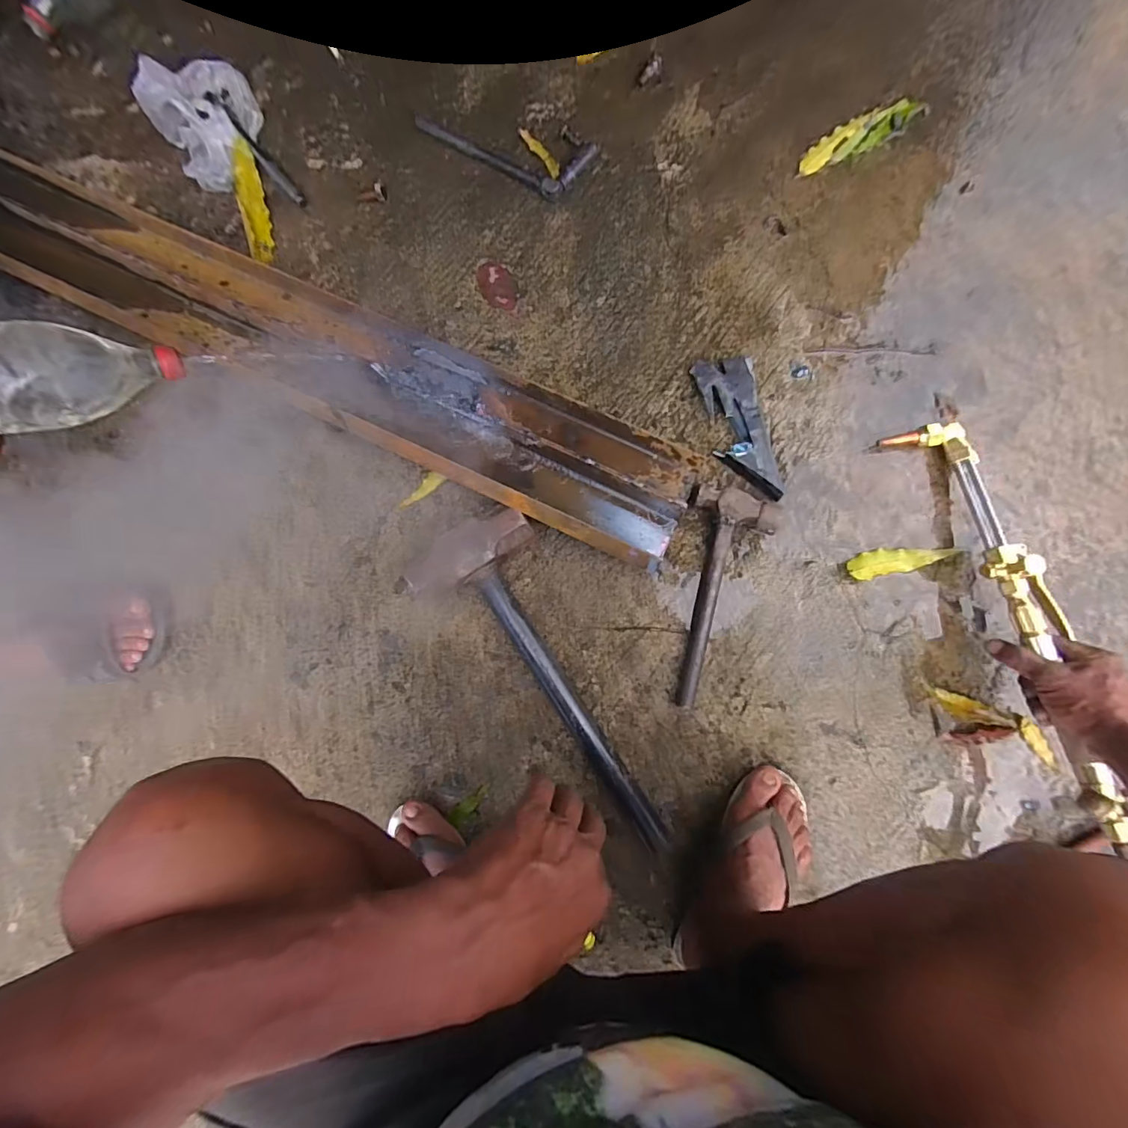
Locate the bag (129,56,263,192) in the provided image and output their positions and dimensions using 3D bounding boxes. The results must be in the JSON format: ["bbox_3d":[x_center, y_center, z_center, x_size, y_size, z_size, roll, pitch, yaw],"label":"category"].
[{"bbox_3d":[-0.482,-0.608,0.650,0.139,0.085,0.151,-38,85,2],"label":"bag"}]

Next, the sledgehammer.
[{"bbox_3d":[-0.026,0.151,0.579,0.157,0.056,0.433,-28,85,3],"label":"sledgehammer"}]

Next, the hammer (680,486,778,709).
[{"bbox_3d":[0.198,0.042,0.587,0.092,0.027,0.261,5,88,5],"label":"hammer"}]

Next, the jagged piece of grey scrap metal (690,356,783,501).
[{"bbox_3d":[0.217,-0.168,0.604,0.073,0.027,0.180,-11,87,4],"label":"jagged piece of grey scrap metal"}]

